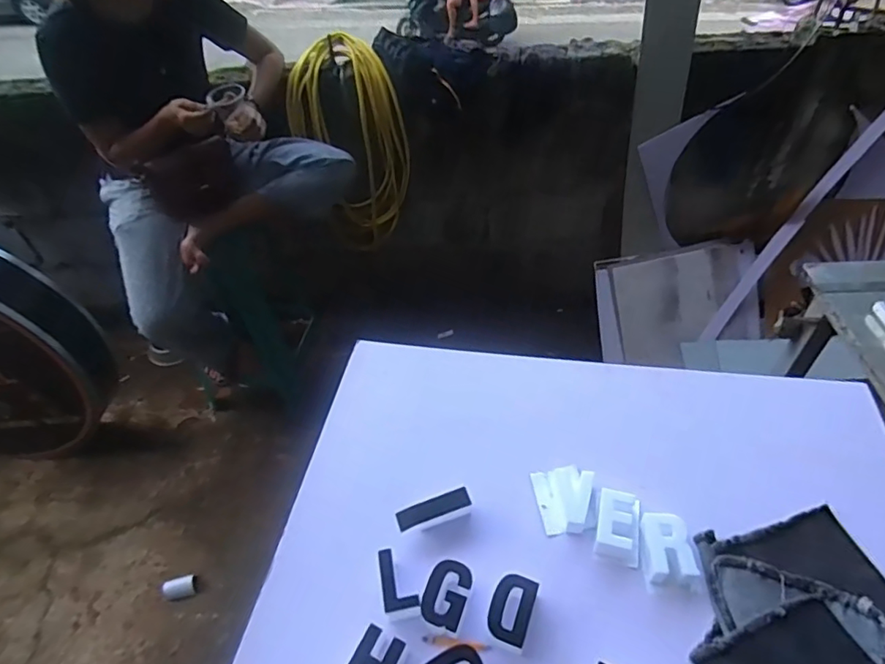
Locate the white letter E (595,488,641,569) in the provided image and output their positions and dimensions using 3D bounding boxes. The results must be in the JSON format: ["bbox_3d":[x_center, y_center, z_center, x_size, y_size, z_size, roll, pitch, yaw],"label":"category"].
[{"bbox_3d":[0.254,0.278,0.780,0.061,0.042,0.095,9,49,13],"label":"white letter E"}]

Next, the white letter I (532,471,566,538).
[{"bbox_3d":[0.159,0.260,0.832,0.028,0.009,0.104,-10,47,-4],"label":"white letter I"}]

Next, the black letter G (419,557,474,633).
[{"bbox_3d":[0.007,0.357,0.736,0.057,0.044,0.088,12,50,16],"label":"black letter G"}]

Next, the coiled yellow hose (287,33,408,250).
[{"bbox_3d":[-0.287,-0.577,1.722,0.308,0.592,0.173,-17,48,-10],"label":"coiled yellow hose"}]

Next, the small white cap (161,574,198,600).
[{"bbox_3d":[-0.709,0.687,1.462,0.084,0.038,0.056,-16,48,-10],"label":"small white cap"}]

